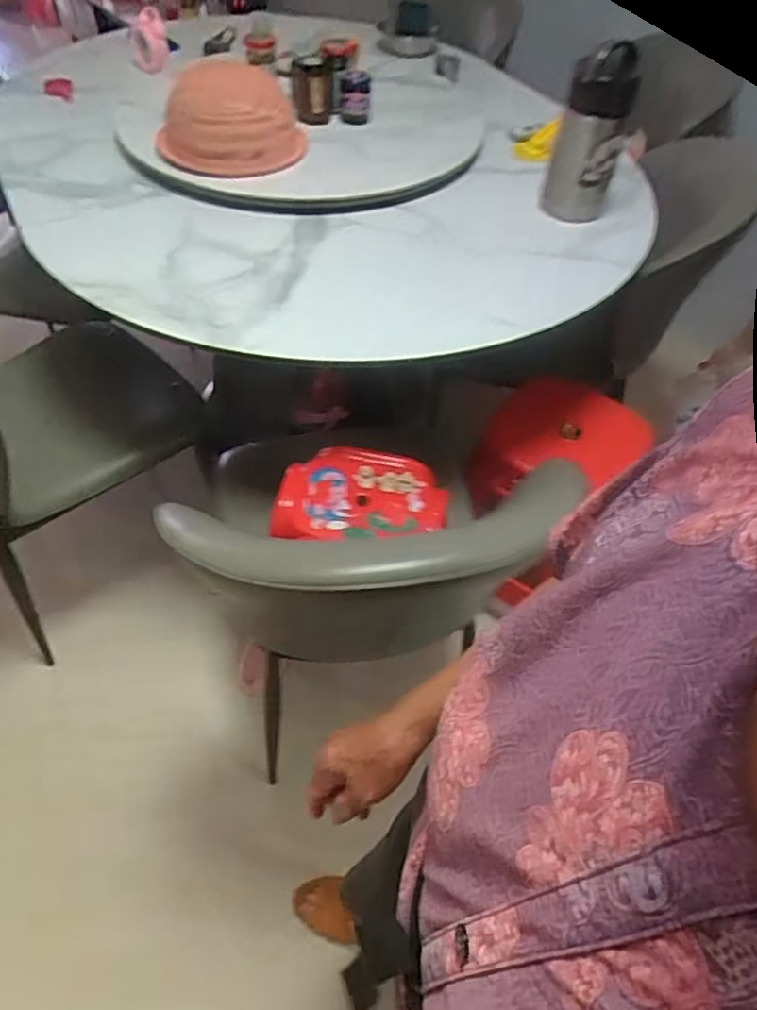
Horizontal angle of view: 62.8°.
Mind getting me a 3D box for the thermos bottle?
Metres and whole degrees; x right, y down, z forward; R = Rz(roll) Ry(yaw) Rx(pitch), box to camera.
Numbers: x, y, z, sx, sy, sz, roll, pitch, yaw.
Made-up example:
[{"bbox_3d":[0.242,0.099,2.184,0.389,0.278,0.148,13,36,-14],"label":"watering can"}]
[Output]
[{"bbox_3d":[0.359,-0.625,1.051,0.110,0.248,0.087,13,52,7],"label":"thermos bottle"}]

